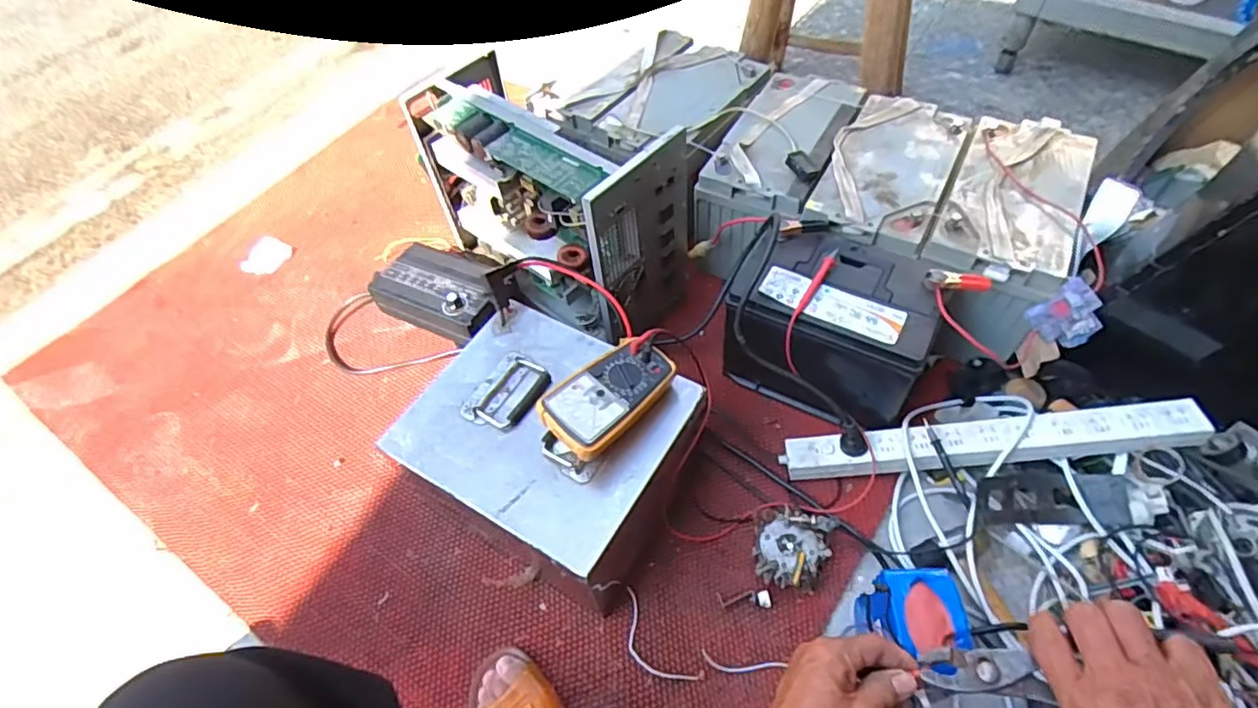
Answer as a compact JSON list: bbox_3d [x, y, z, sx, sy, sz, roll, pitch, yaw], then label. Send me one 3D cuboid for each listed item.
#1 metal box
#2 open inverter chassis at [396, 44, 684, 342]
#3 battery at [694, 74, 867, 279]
[{"bbox_3d":[-0.094,0.124,0.804,0.322,0.161,0.265,25,60,19],"label":"metal box"},{"bbox_3d":[-0.125,-0.245,0.980,0.420,0.310,0.190,33,63,24],"label":"open inverter chassis"},{"bbox_3d":[0.246,-0.297,1.033,0.170,0.185,0.360,25,60,19],"label":"battery"}]

